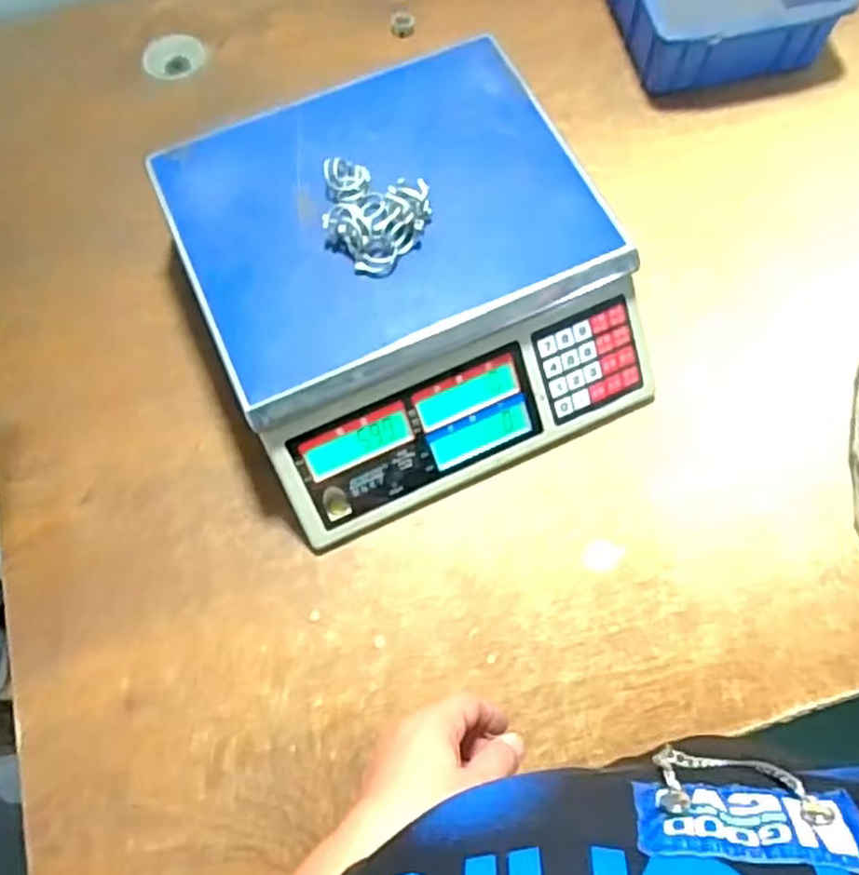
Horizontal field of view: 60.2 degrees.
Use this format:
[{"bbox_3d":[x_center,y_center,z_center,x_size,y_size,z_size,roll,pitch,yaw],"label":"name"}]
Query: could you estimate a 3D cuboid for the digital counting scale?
[{"bbox_3d":[-0.018,-0.116,0.547,0.279,0.108,0.296,-23,70,-7],"label":"digital counting scale"}]

